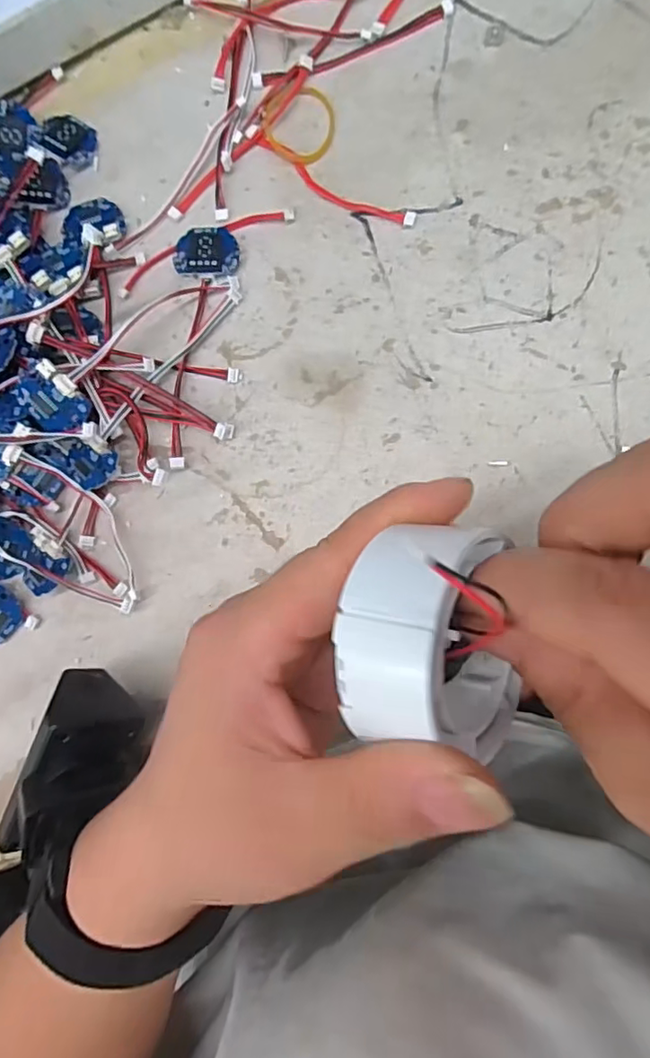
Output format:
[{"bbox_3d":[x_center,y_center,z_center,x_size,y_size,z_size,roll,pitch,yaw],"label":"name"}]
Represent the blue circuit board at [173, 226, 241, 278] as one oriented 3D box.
[{"bbox_3d":[-0.052,-0.122,0.245,0.029,0.006,0.022,3,88,8],"label":"blue circuit board"}]

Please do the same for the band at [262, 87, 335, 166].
[{"bbox_3d":[-0.011,-0.176,0.243,0.031,0.004,0.032,-10,86,7],"label":"band"}]

